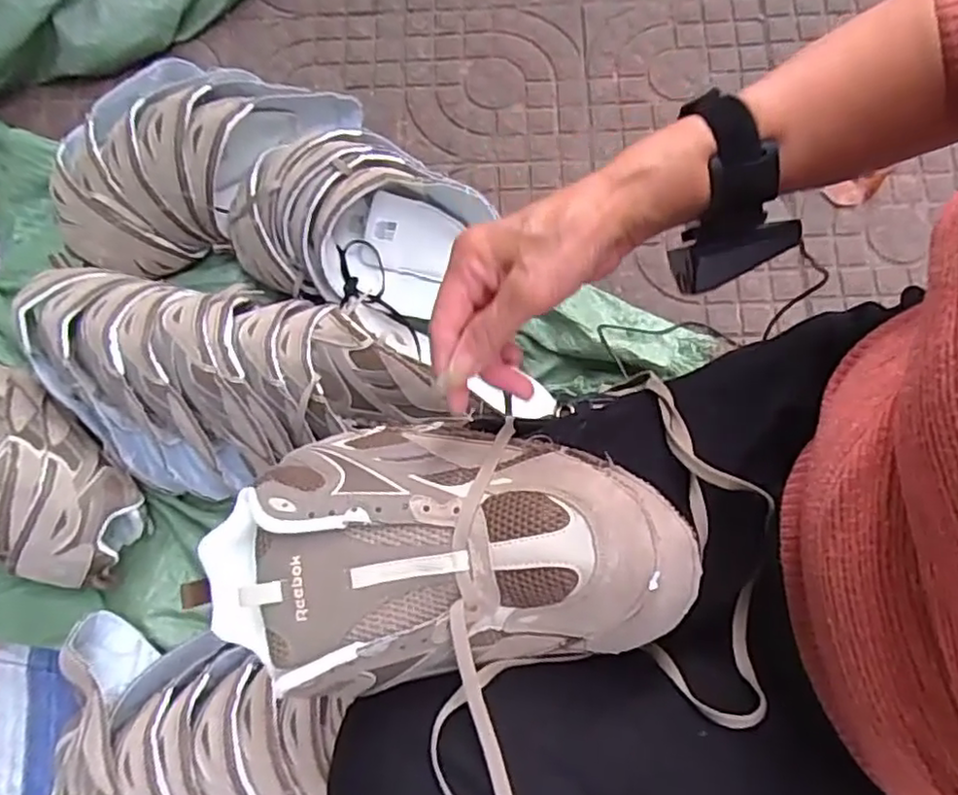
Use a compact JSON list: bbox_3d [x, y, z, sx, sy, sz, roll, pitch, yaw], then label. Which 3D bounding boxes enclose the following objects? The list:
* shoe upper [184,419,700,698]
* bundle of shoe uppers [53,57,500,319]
[{"bbox_3d":[-0.024,0.079,0.366,0.266,0.075,0.147,-8,75,-4],"label":"shoe upper"},{"bbox_3d":[-0.232,-0.248,0.753,0.424,0.159,0.261,9,77,6],"label":"bundle of shoe uppers"}]

